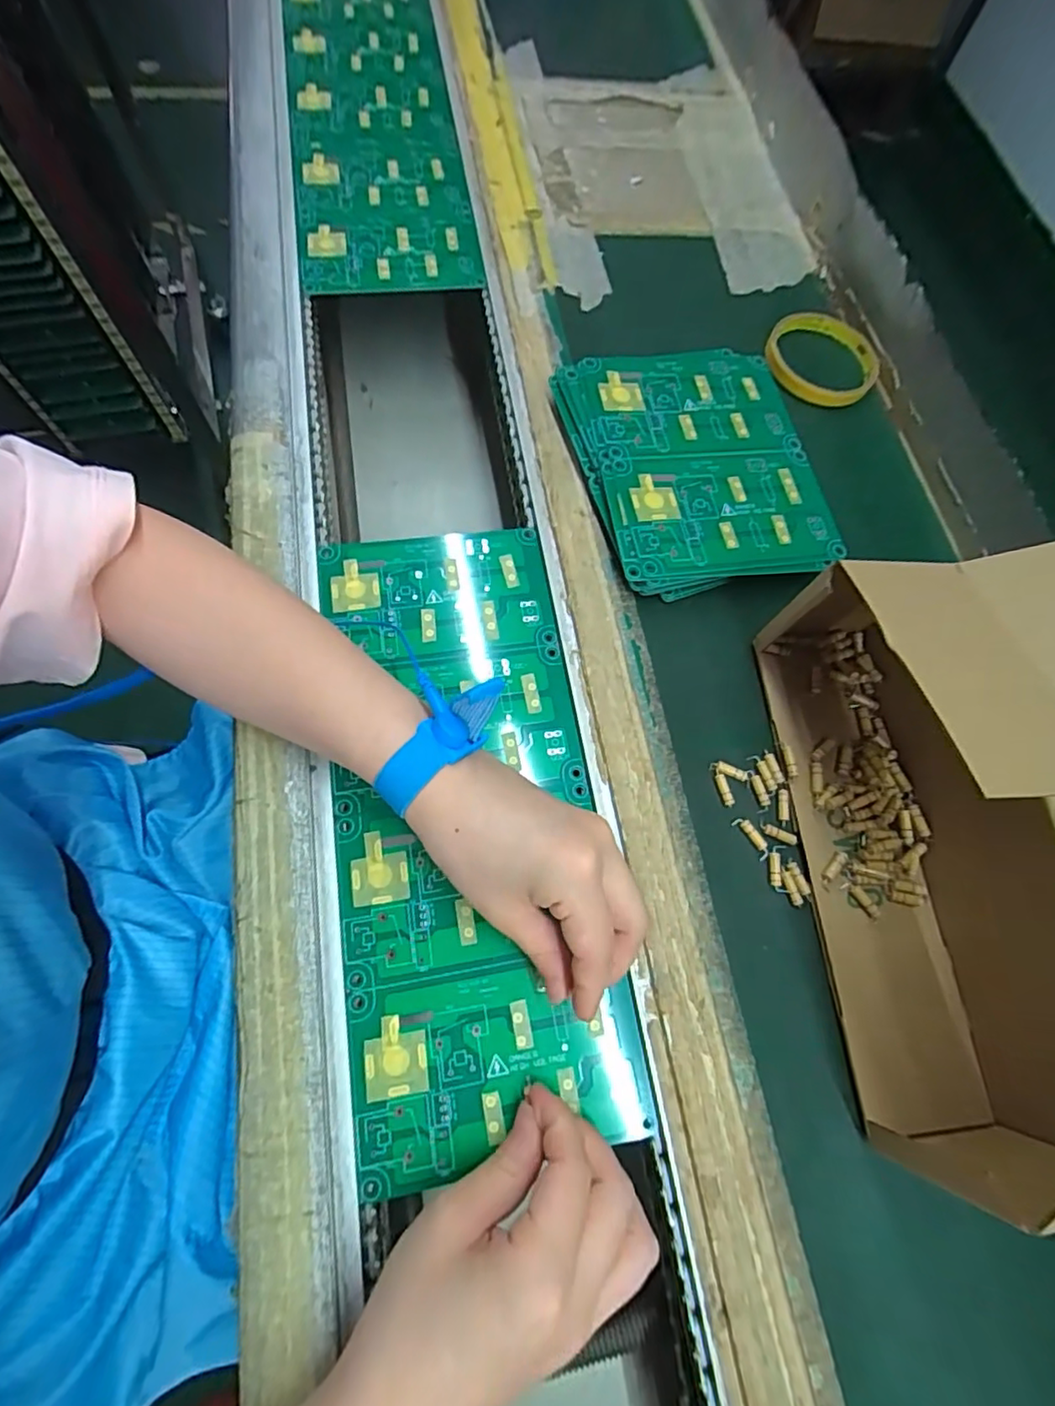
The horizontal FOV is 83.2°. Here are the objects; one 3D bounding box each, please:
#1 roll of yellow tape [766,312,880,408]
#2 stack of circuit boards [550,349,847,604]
[{"bbox_3d":[0.219,-0.258,0.441,0.082,0.017,0.081,1,70,-3],"label":"roll of yellow tape"},{"bbox_3d":[0.110,-0.153,0.385,0.145,0.025,0.174,-13,71,-7],"label":"stack of circuit boards"}]

